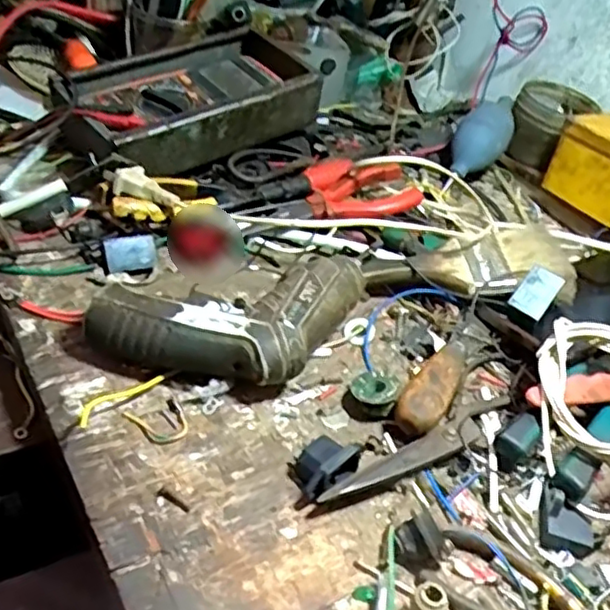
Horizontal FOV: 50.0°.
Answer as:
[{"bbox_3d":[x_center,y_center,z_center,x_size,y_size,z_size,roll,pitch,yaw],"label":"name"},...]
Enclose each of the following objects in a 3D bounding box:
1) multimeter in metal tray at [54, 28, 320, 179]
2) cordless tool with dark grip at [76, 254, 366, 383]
[{"bbox_3d":[-0.091,-0.167,0.550,0.107,0.063,0.221,37,45,27],"label":"multimeter in metal tray"},{"bbox_3d":[-0.046,0.001,0.409,0.156,0.044,0.109,13,37,0],"label":"cordless tool with dark grip"}]

